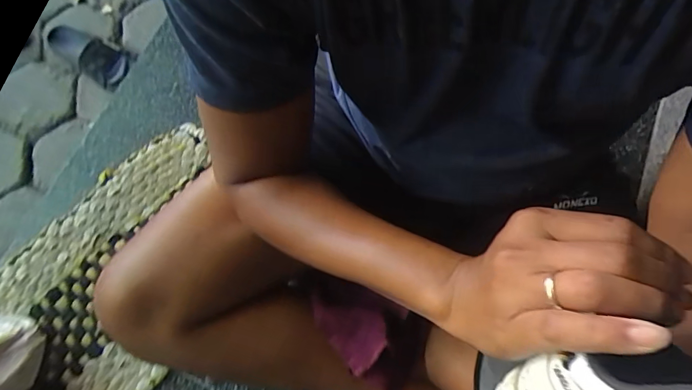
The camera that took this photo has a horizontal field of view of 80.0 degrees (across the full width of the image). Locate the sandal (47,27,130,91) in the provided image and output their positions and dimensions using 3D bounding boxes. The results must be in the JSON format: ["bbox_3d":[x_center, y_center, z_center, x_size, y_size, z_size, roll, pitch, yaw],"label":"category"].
[{"bbox_3d":[-0.633,-0.352,1.022,0.258,0.067,0.100,35,76,8],"label":"sandal"}]

